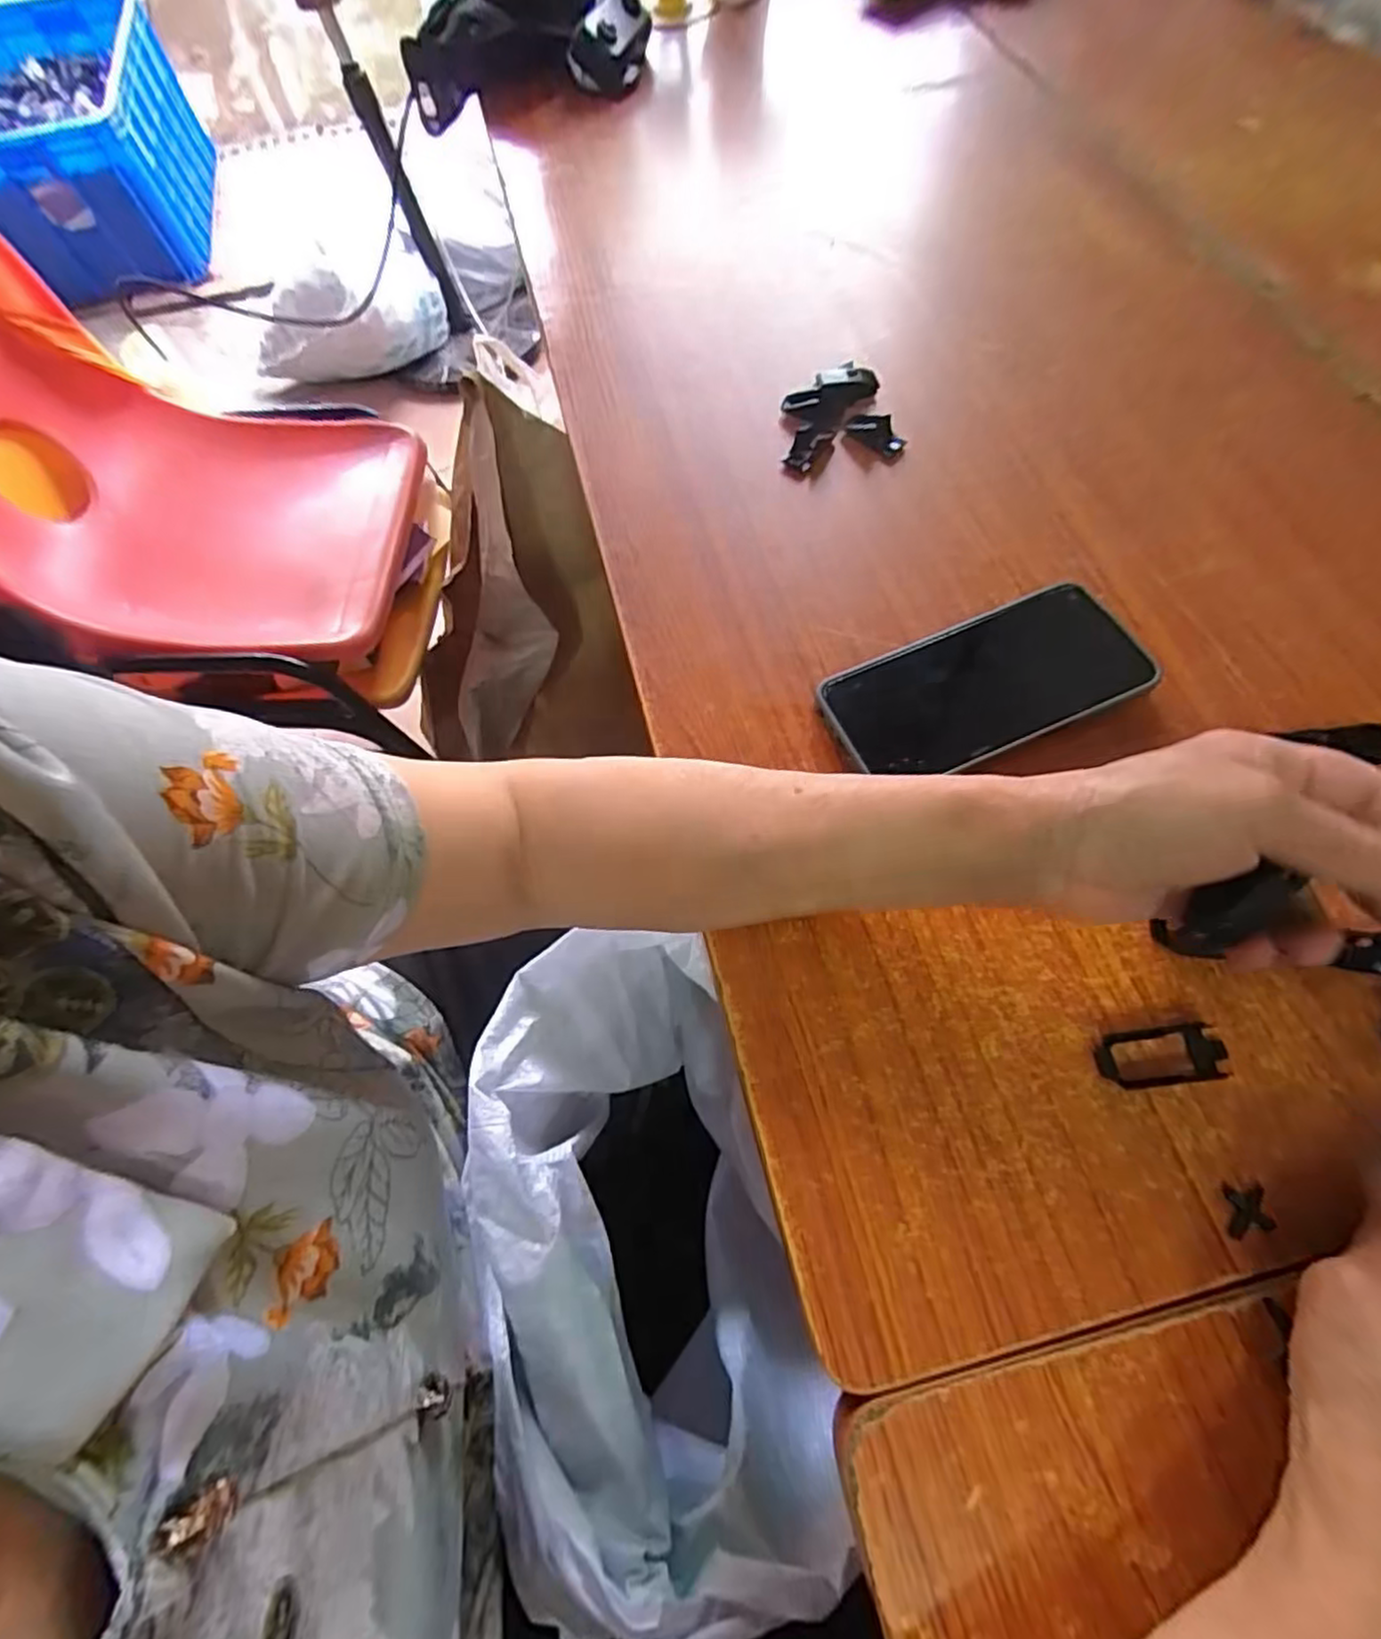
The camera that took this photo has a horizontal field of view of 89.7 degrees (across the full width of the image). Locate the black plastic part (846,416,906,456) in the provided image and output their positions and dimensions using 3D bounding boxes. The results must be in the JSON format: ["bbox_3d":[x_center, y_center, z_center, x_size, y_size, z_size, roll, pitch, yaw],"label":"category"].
[{"bbox_3d":[0.122,-0.254,0.455,0.039,0.011,0.018,30,70,16],"label":"black plastic part"}]

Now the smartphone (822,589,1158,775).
[{"bbox_3d":[0.155,-0.070,0.362,0.163,0.012,0.076,-22,66,-7],"label":"smartphone"}]

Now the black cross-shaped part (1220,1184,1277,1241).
[{"bbox_3d":[0.211,0.148,0.262,0.017,0.004,0.018,-2,65,2],"label":"black cross-shaped part"}]

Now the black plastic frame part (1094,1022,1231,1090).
[{"bbox_3d":[0.196,0.098,0.287,0.051,0.007,0.023,-7,65,0],"label":"black plastic frame part"}]

